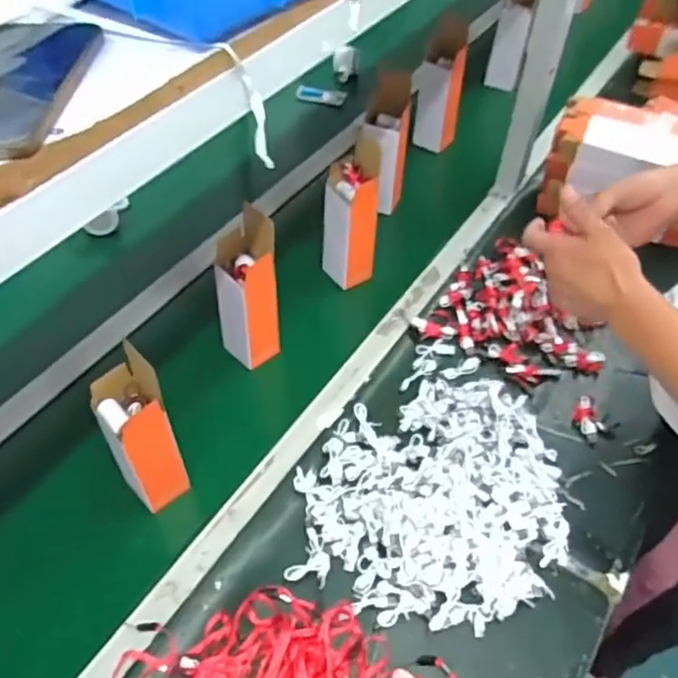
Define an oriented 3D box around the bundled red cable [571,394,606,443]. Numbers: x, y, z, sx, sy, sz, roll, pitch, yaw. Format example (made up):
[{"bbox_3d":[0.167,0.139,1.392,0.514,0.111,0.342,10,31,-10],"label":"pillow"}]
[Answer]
[{"bbox_3d":[0.344,0.109,0.894,0.037,0.012,0.067,-3,50,-4],"label":"bundled red cable"}]

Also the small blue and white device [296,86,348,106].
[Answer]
[{"bbox_3d":[-0.038,-0.531,1.409,0.106,0.027,0.024,9,51,6],"label":"small blue and white device"}]

